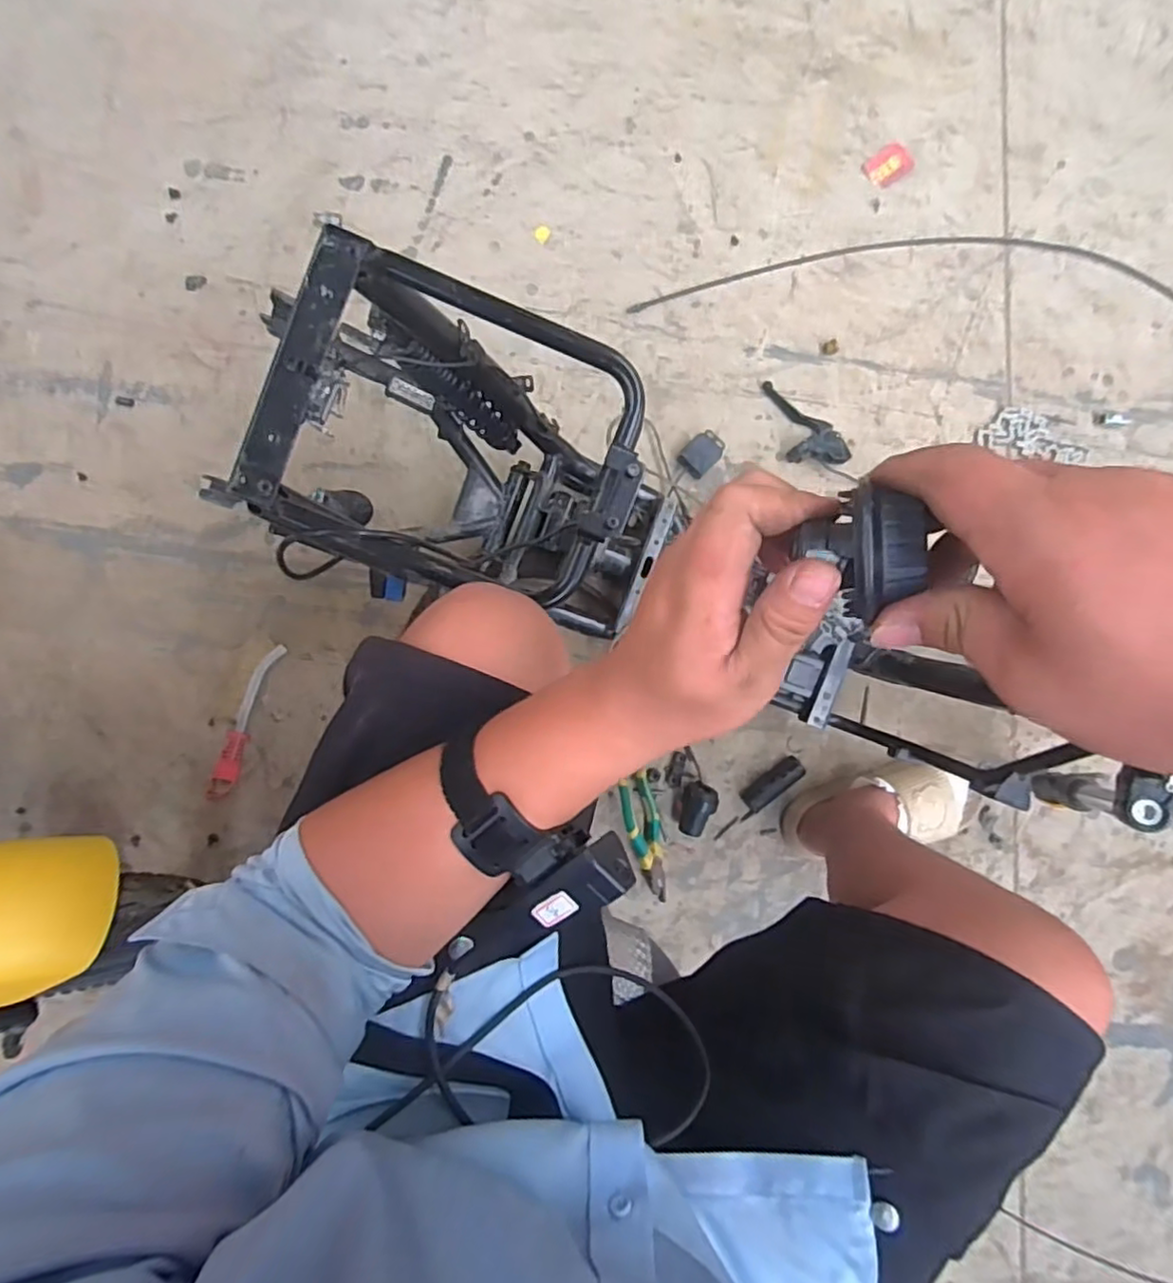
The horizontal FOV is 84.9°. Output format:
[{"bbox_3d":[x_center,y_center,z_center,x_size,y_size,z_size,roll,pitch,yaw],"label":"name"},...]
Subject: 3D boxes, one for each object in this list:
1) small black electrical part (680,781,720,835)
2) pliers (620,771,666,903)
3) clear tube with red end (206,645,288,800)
[{"bbox_3d":[0.163,0.244,0.937,0.049,0.046,0.076,12,86,-2],"label":"small black electrical part"},{"bbox_3d":[0.089,0.285,0.928,0.052,0.038,0.190,-18,89,-2],"label":"pliers"},{"bbox_3d":[-0.482,0.113,0.908,0.032,0.032,0.224,17,86,-2],"label":"clear tube with red end"}]

